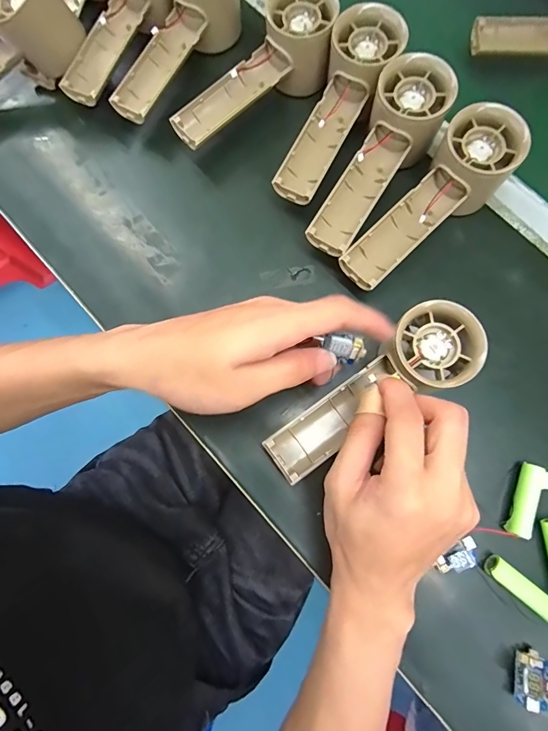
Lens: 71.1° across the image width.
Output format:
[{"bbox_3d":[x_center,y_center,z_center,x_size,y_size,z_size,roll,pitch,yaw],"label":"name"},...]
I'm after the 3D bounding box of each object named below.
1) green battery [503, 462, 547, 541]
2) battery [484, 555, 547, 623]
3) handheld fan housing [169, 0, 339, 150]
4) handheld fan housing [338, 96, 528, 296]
[{"bbox_3d":[0.176,0.095,0.270,0.015,0.013,0.050,23,79,6],"label":"green battery"},{"bbox_3d":[0.166,0.149,0.255,0.048,0.012,0.015,38,81,8],"label":"battery"},{"bbox_3d":[-0.019,-0.239,0.320,0.150,0.064,0.059,-32,79,-6],"label":"handheld fan housing"},{"bbox_3d":[0.117,-0.116,0.287,0.053,0.062,0.151,41,81,9],"label":"handheld fan housing"}]

